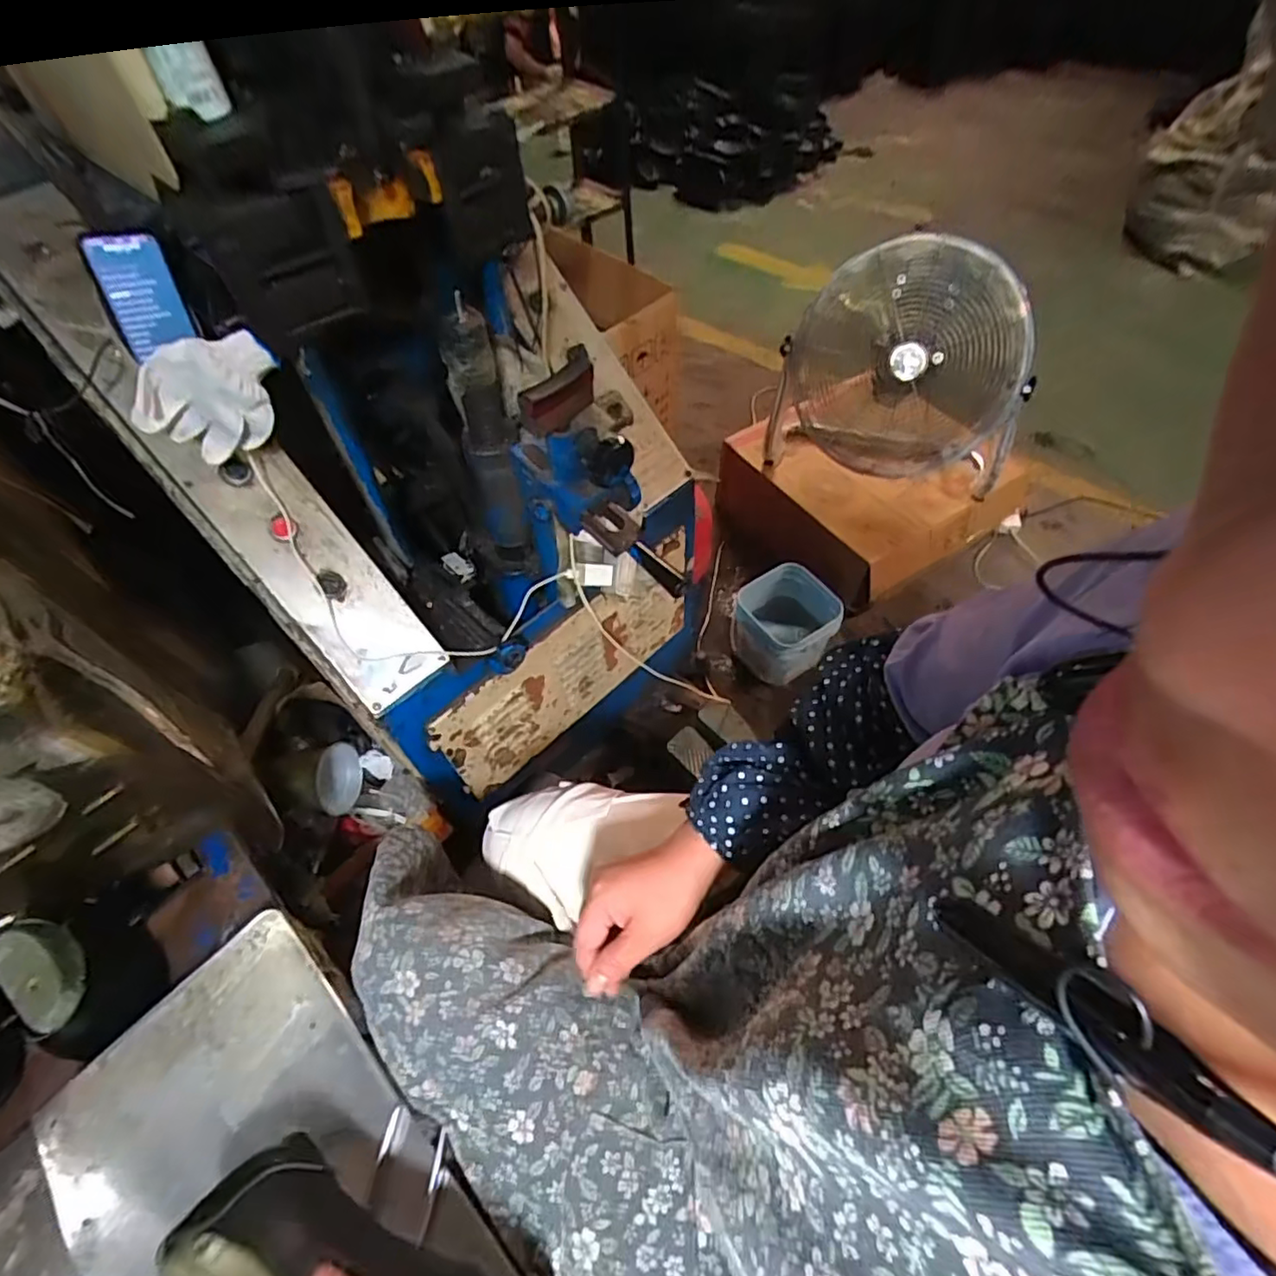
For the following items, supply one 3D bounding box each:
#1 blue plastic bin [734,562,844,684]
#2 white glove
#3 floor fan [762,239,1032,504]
[{"bbox_3d":[0.369,-0.035,1.554,0.226,0.180,0.231,-37,61,-19],"label":"blue plastic bin"},{"bbox_3d":[-0.440,-0.247,0.651,0.140,0.125,0.037,-21,57,-9],"label":"white glove"},{"bbox_3d":[0.651,-0.644,1.533,0.565,0.491,0.298,24,61,19],"label":"floor fan"}]

